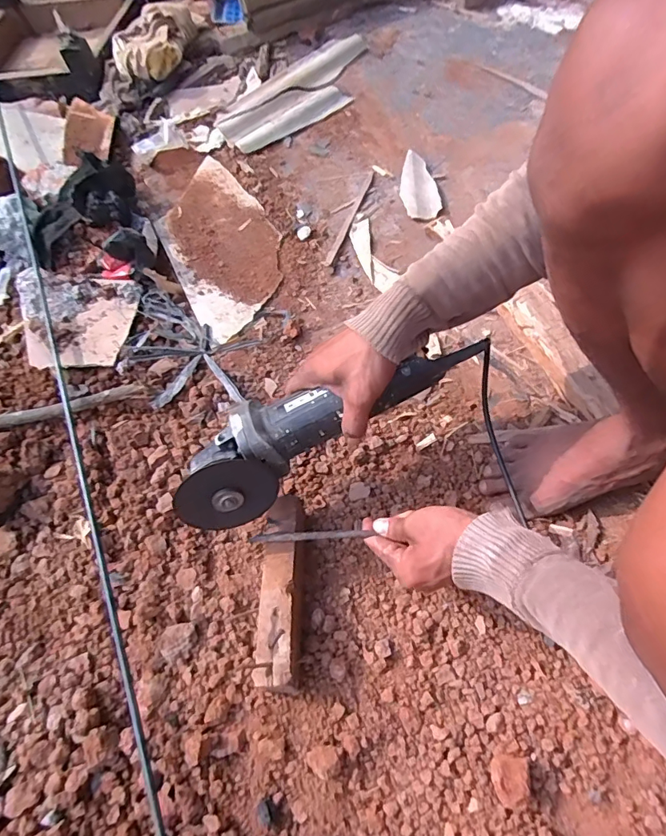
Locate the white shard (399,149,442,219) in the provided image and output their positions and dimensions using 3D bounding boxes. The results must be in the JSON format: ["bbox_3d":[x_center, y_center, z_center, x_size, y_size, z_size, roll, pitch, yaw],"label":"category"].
[{"bbox_3d":[0.145,-0.404,0.809,0.062,0.009,0.154,-6,62,0],"label":"white shard"}]

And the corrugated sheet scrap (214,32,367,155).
[{"bbox_3d":[-0.059,-0.674,0.974,0.406,0.023,0.187,-41,67,-17],"label":"corrugated sheet scrap"}]

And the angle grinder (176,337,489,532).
[{"bbox_3d":[-0.006,-0.006,0.474,0.329,0.079,0.084,-30,64,-4],"label":"angle grinder"}]

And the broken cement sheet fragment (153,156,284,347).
[{"bbox_3d":[-0.191,-0.302,0.798,0.178,0.008,0.395,-25,64,-10],"label":"broken cement sheet fragment"}]

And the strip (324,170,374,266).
[{"bbox_3d":[0.031,-0.341,0.793,0.015,0.006,0.223,18,65,12],"label":"strip"}]

